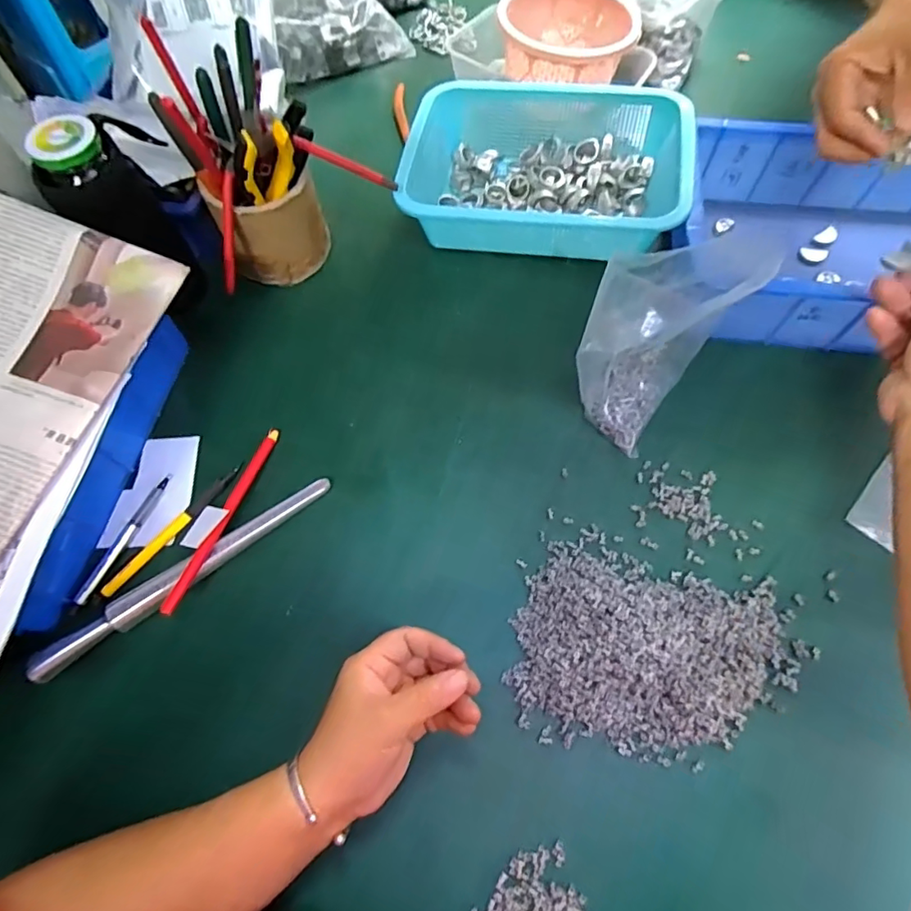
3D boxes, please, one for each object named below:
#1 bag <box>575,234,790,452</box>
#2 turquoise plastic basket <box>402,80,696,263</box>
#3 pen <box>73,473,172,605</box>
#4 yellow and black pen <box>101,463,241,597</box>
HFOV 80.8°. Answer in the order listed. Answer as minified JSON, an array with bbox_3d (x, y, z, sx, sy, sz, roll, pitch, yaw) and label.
[{"bbox_3d":[0.158,-0.094,0.427,0.113,0.141,0.088,-39,70,-17],"label":"bag"},{"bbox_3d":[0.086,-0.292,0.543,0.268,0.078,0.195,3,64,2],"label":"turquoise plastic basket"},{"bbox_3d":[-0.275,0.066,0.445,0.013,0.008,0.118,22,66,11],"label":"pen"},{"bbox_3d":[-0.236,0.059,0.447,0.013,0.011,0.140,39,71,17],"label":"yellow and black pen"}]

